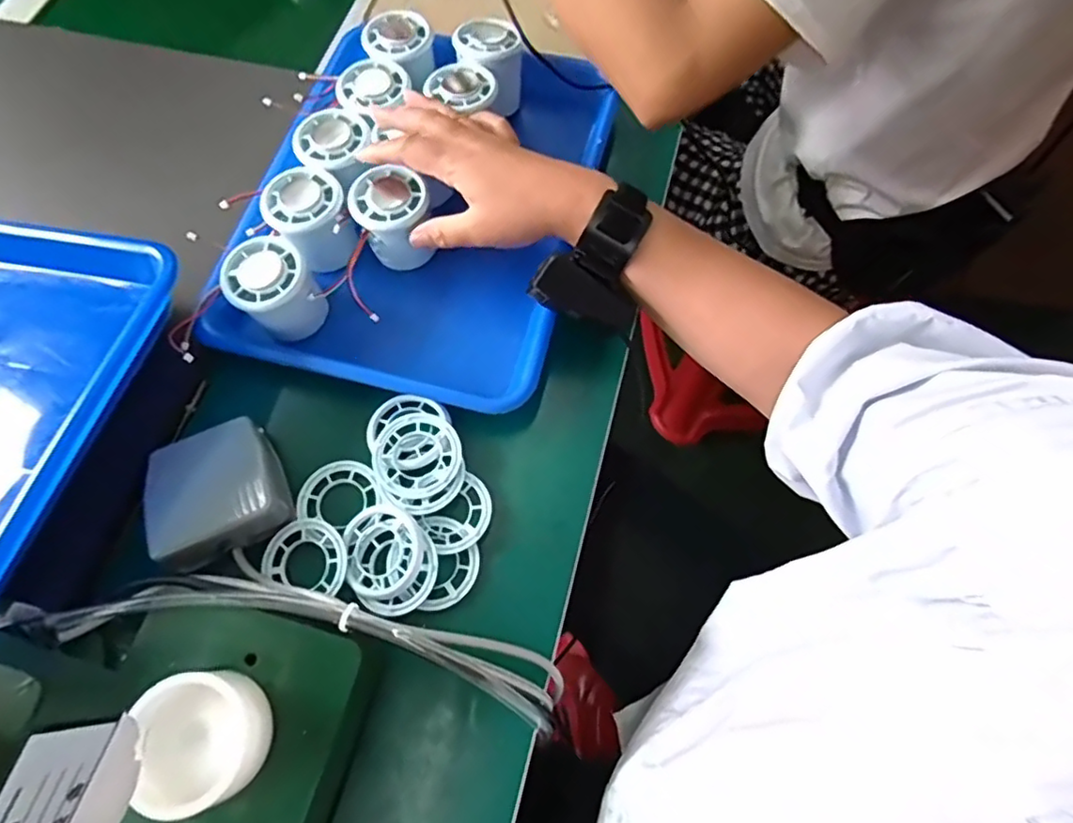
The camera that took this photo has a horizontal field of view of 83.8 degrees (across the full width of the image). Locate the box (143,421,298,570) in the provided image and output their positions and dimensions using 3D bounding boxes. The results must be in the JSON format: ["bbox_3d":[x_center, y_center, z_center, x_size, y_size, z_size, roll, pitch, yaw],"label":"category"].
[{"bbox_3d":[-0.209,0.050,0.389,0.077,0.030,0.080,-24,70,-8],"label":"box"}]

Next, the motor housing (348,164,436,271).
[{"bbox_3d":[-0.104,-0.142,0.450,0.055,0.055,0.055,-23,70,-8],"label":"motor housing"}]

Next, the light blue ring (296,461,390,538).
[{"bbox_3d":[-0.131,0.057,0.399,0.054,0.010,0.048,-35,63,-13],"label":"light blue ring"}]

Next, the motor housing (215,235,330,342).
[{"bbox_3d":[-0.187,-0.086,0.429,0.054,0.051,0.054,0,68,1],"label":"motor housing"}]

